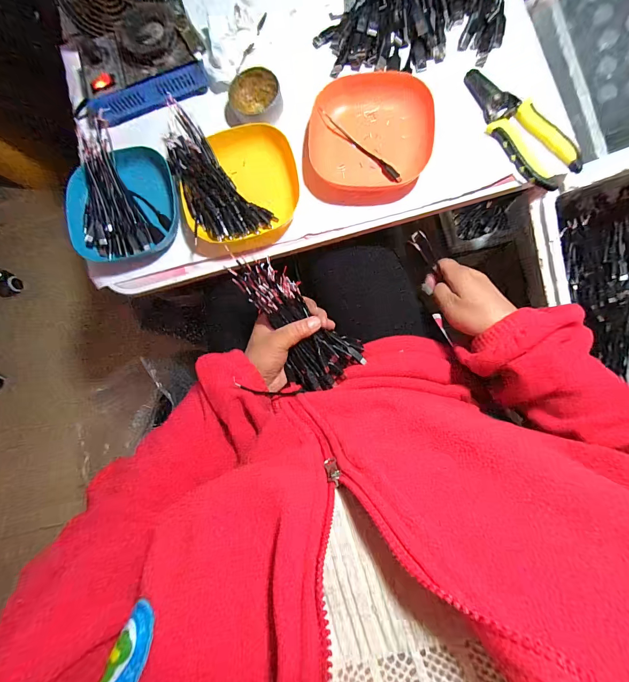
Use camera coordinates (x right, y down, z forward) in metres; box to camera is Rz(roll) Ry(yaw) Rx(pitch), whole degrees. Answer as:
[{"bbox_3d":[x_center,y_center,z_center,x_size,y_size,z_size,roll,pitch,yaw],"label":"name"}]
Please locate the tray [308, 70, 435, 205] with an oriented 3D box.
[{"bbox_3d":[0.065,-0.245,0.386,0.138,0.029,0.152,3,85,7],"label":"tray"}]

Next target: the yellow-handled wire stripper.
[{"bbox_3d":[0.232,-0.249,0.372,0.062,0.012,0.166,-37,82,2],"label":"yellow-handled wire stripper"}]

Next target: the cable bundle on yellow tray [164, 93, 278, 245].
[{"bbox_3d":[-0.119,-0.203,0.394,0.093,0.036,0.164,-20,84,5],"label":"cable bundle on yellow tray"}]

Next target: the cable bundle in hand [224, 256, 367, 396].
[{"bbox_3d":[-0.021,-0.022,0.375,0.089,0.038,0.175,-37,109,-1],"label":"cable bundle in hand"}]

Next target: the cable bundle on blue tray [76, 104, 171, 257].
[{"bbox_3d":[-0.254,-0.191,0.409,0.096,0.024,0.167,-17,95,3],"label":"cable bundle on blue tray"}]

